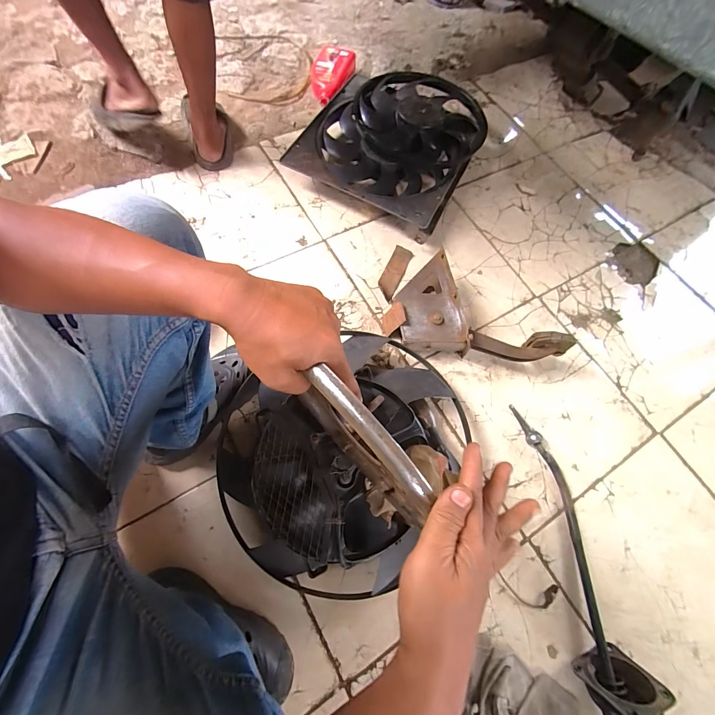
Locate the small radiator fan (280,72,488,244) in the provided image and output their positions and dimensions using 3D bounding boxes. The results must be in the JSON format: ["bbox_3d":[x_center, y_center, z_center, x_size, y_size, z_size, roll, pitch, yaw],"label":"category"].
[{"bbox_3d":[0.109,-0.641,0.980,0.456,0.106,0.548,28,68,7],"label":"small radiator fan"}]

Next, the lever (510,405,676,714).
[{"bbox_3d":[0.405,0.386,0.596,0.116,0.108,0.572,-8,70,-5],"label":"lever"}]

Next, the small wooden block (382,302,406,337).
[{"bbox_3d":[0.081,-0.087,0.770,0.013,0.079,0.058,5,56,-38],"label":"small wooden block"}]

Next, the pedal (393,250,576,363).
[{"bbox_3d":[0.269,-0.109,0.774,0.349,0.113,0.245,4,67,-3],"label":"pedal"}]

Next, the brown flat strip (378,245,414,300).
[{"bbox_3d":[0.096,-0.222,0.849,0.049,0.009,0.147,26,70,7],"label":"brown flat strip"}]

